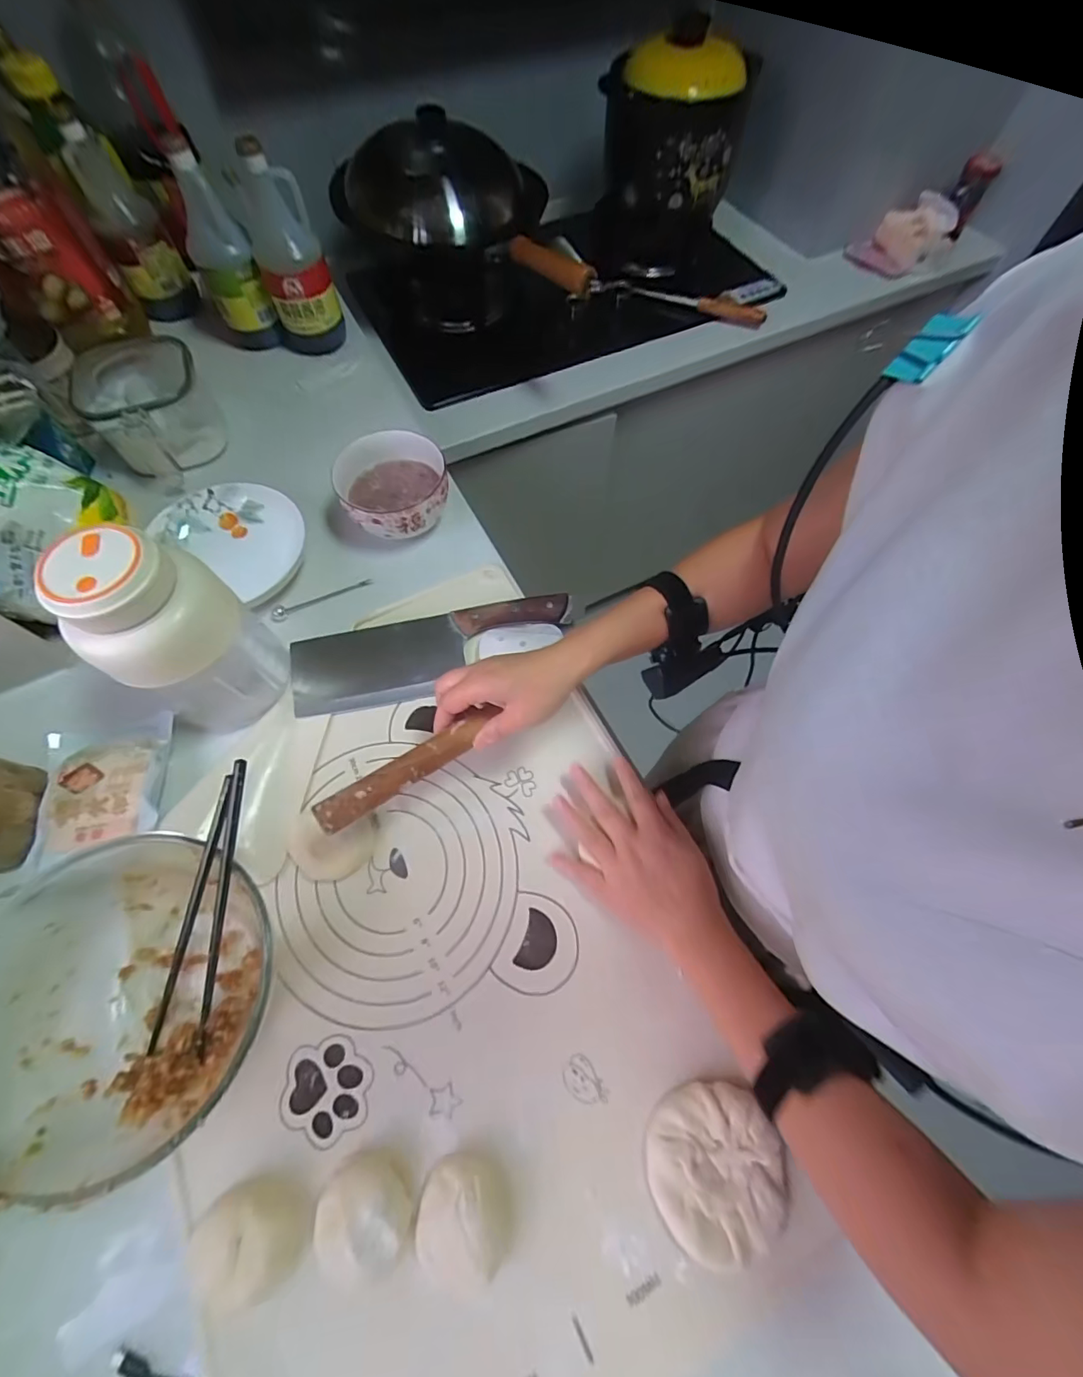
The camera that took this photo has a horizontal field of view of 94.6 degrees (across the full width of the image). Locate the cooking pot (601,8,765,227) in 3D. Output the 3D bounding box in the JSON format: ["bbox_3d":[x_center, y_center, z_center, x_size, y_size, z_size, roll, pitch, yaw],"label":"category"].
[{"bbox_3d":[0.242,-1.046,0.940,0.257,0.219,0.301,10,66,3],"label":"cooking pot"}]

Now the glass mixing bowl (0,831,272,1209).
[{"bbox_3d":[-0.300,0.230,0.359,0.171,0.099,0.190,-31,70,-14],"label":"glass mixing bowl"}]

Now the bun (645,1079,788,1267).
[{"bbox_3d":[0.126,0.344,0.357,0.093,0.023,0.096,1,66,-1],"label":"bun"}]

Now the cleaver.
[{"bbox_3d":[-0.114,-0.040,0.525,0.292,0.026,0.089,-13,67,-7],"label":"cleaver"}]

